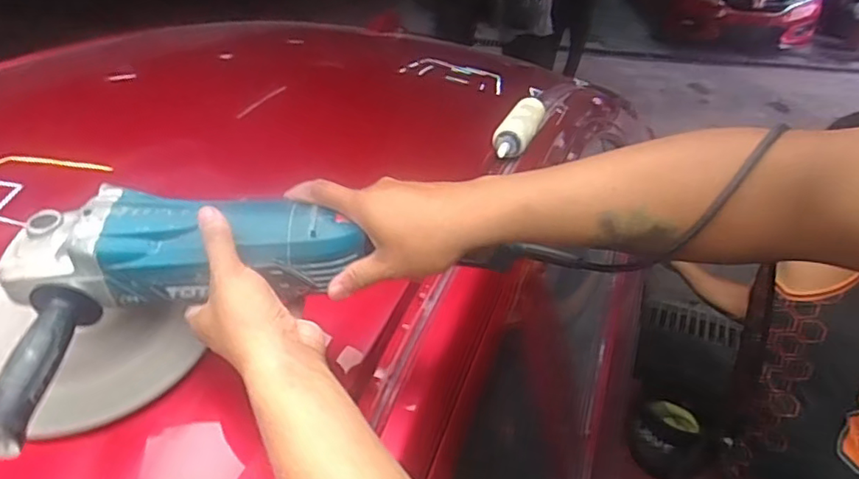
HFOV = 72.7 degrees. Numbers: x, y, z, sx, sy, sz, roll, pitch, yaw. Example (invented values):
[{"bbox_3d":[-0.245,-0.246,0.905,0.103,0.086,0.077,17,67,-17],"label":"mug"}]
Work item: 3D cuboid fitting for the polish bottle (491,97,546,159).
[{"bbox_3d":[0.147,-0.186,0.949,0.058,0.042,0.181,13,35,18],"label":"polish bottle"}]

